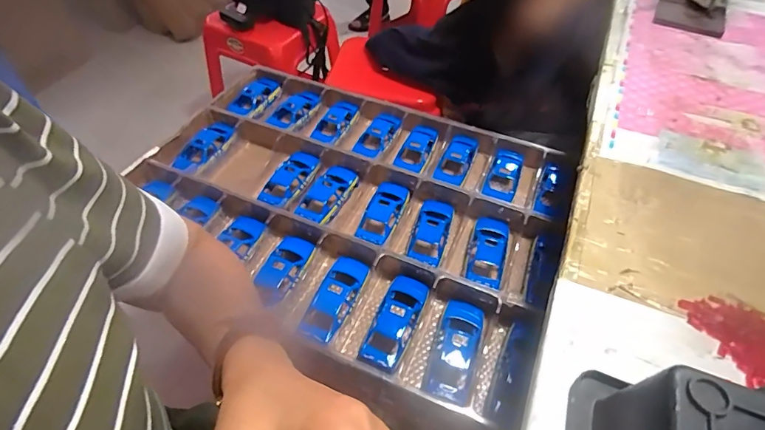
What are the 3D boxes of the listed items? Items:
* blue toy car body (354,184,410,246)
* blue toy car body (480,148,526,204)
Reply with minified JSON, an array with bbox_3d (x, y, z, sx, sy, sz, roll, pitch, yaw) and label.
[{"bbox_3d":[-0.003,-0.004,0.627,0.055,0.027,0.132,17,51,13],"label":"blue toy car body"},{"bbox_3d":[0.192,-0.063,0.682,0.049,0.026,0.097,18,51,14],"label":"blue toy car body"}]

